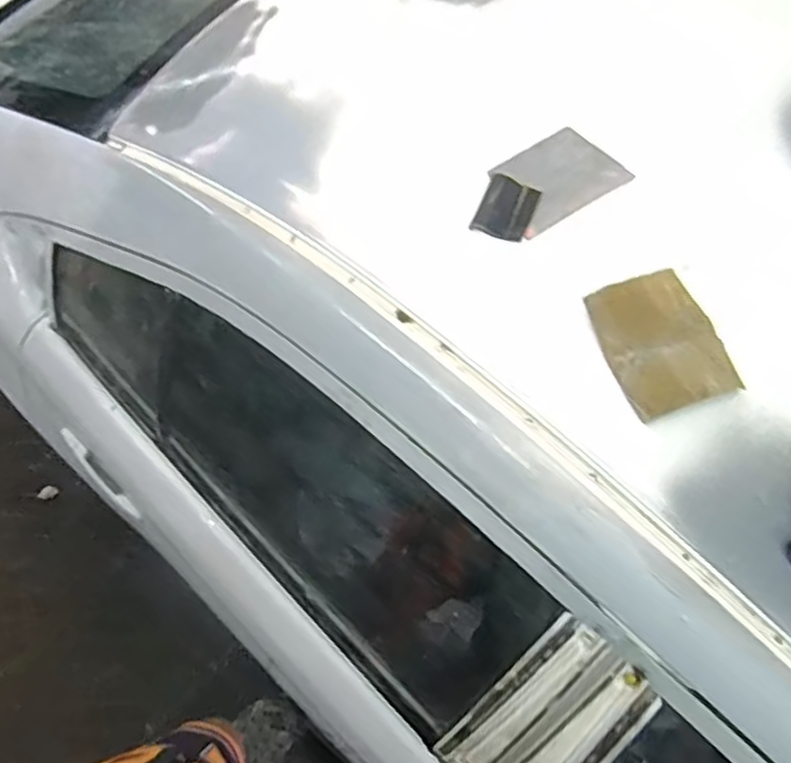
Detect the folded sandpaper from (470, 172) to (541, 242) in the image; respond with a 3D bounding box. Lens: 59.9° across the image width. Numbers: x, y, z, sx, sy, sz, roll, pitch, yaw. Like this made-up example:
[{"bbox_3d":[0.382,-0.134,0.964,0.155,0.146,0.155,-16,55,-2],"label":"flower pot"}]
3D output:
[{"bbox_3d":[0.119,-0.185,0.732,0.056,0.018,0.070,24,67,7],"label":"folded sandpaper"}]

